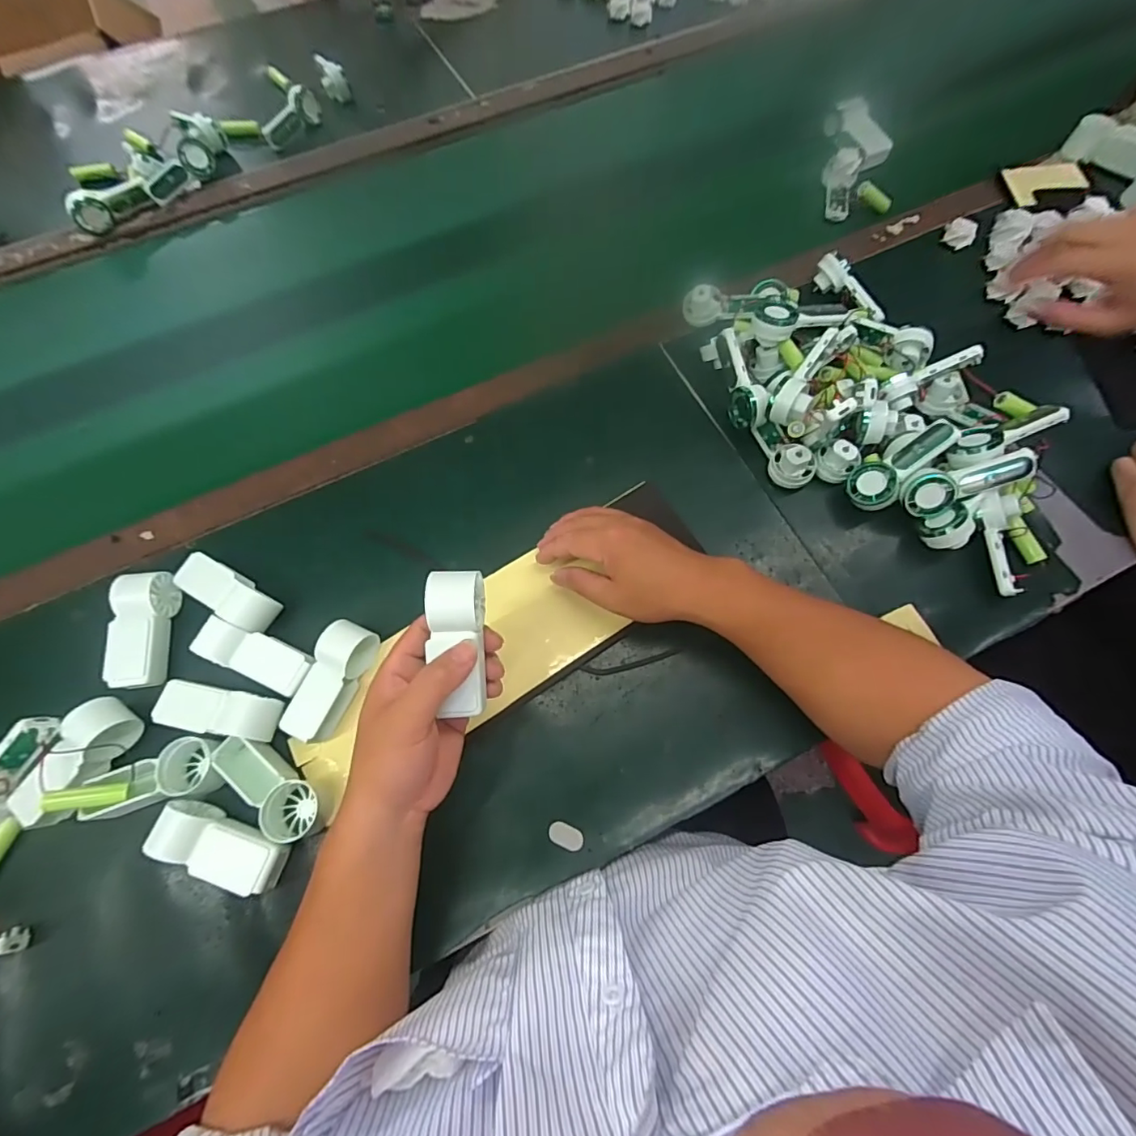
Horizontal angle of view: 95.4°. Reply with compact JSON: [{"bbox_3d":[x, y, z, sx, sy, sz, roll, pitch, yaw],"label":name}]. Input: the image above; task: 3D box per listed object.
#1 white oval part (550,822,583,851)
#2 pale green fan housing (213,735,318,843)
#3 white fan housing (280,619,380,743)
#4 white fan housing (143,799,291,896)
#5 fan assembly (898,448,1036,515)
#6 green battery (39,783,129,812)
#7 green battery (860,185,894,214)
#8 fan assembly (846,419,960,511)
[{"bbox_3d":[-0.001,0.201,0.387,0.026,0.004,0.014,23,72,10],"label":"white oval part"},{"bbox_3d":[-0.222,0.163,0.387,0.091,0.037,0.036,39,75,15],"label":"pale green fan housing"},{"bbox_3d":[-0.191,0.089,0.413,0.049,0.035,0.094,21,71,9],"label":"white fan housing"},{"bbox_3d":[-0.246,0.199,0.372,0.088,0.040,0.038,15,70,7],"label":"white fan housing"},{"bbox_3d":[0.333,-0.071,0.435,0.092,0.025,0.031,-18,67,23],"label":"fan assembly"},{"bbox_3d":[-0.344,0.164,0.369,0.045,0.011,0.013,4,66,-31],"label":"green battery"},{"bbox_3d":[0.355,-0.426,0.597,0.044,0.016,0.014,8,67,-26],"label":"green battery"},{"bbox_3d":[0.289,-0.089,0.449,0.093,0.021,0.041,-40,71,16],"label":"fan assembly"}]

